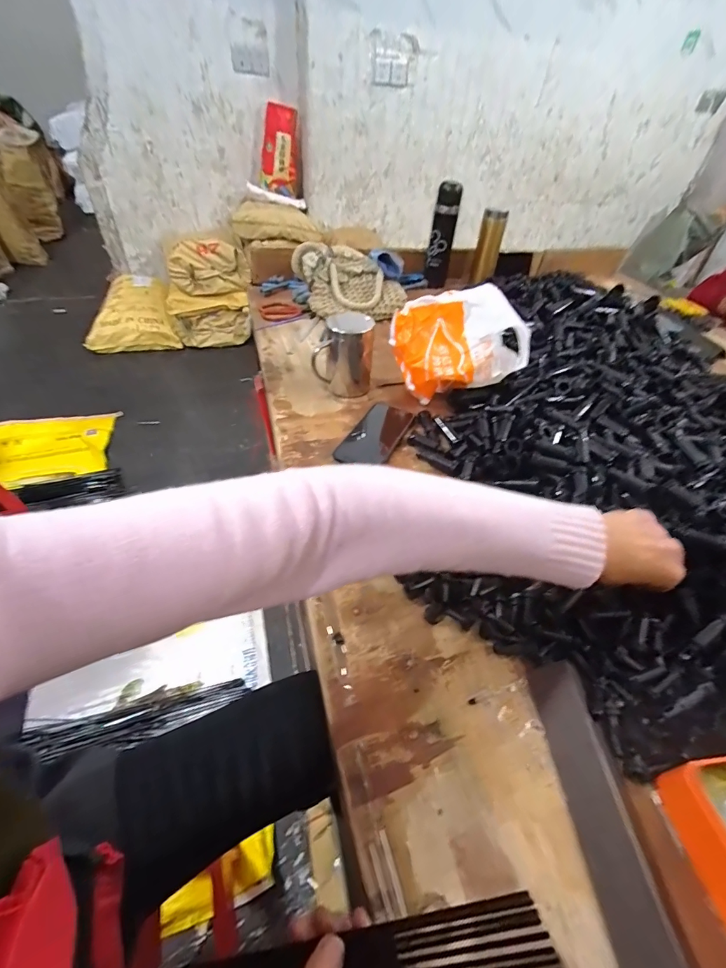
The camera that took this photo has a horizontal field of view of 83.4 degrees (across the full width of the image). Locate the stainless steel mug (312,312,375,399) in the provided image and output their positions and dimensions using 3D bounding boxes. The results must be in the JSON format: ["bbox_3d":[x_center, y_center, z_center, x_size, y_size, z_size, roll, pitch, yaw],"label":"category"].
[{"bbox_3d":[-0.030,-0.212,0.678,0.073,0.117,0.080,27,48,21],"label":"stainless steel mug"}]

